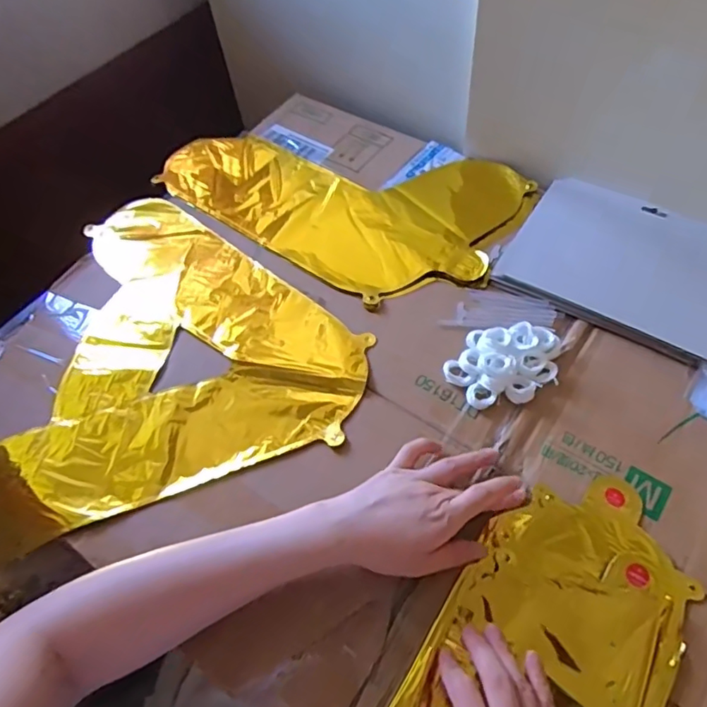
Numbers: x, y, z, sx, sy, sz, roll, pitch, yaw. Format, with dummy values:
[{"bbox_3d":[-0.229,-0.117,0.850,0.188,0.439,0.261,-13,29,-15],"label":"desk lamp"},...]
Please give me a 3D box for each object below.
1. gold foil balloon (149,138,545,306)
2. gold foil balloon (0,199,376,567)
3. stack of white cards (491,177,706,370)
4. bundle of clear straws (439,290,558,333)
[{"bbox_3d":[-0.025,-0.186,0.650,0.394,0.016,0.226,25,63,19],"label":"gold foil balloon"},{"bbox_3d":[-0.201,-0.020,0.571,0.351,0.036,0.359,-21,59,-8],"label":"gold foil balloon"},{"bbox_3d":[0.271,-0.092,0.564,0.209,0.012,0.171,28,64,20],"label":"stack of white cards"},{"bbox_3d":[0.139,-0.041,0.537,0.100,0.006,0.046,12,60,12],"label":"bundle of clear straws"}]

